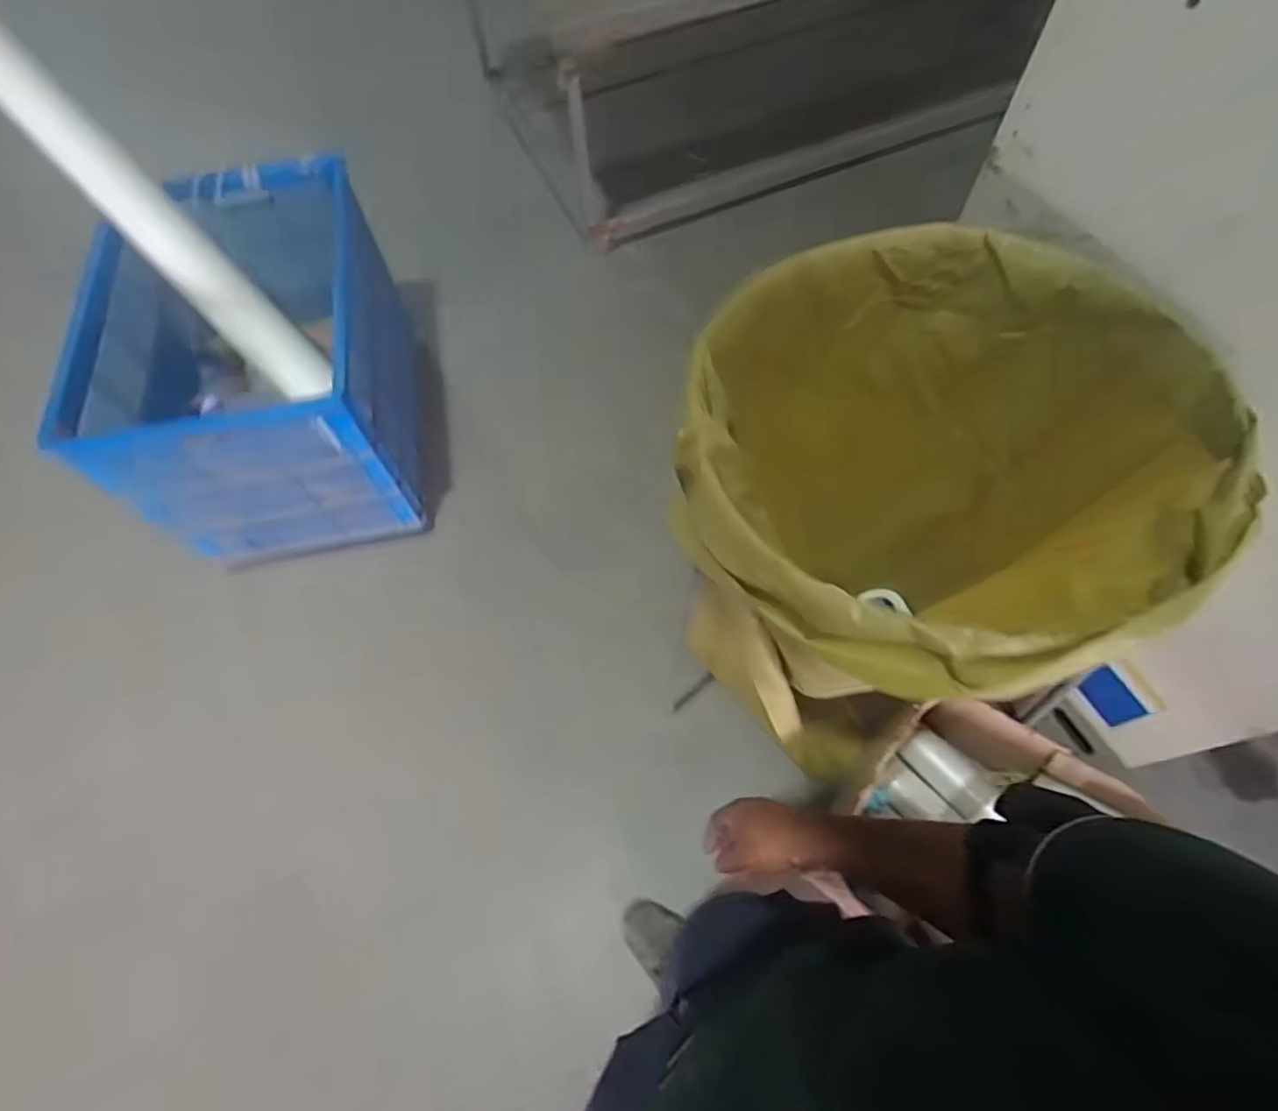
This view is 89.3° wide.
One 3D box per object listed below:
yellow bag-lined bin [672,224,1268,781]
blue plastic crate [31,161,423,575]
[{"bbox_3d":[0.367,-0.035,1.071,0.594,0.807,0.638,-3,63,1],"label":"yellow bag-lined bin"},{"bbox_3d":[-0.911,-0.484,1.636,0.584,0.587,0.831,-12,63,-3],"label":"blue plastic crate"}]

